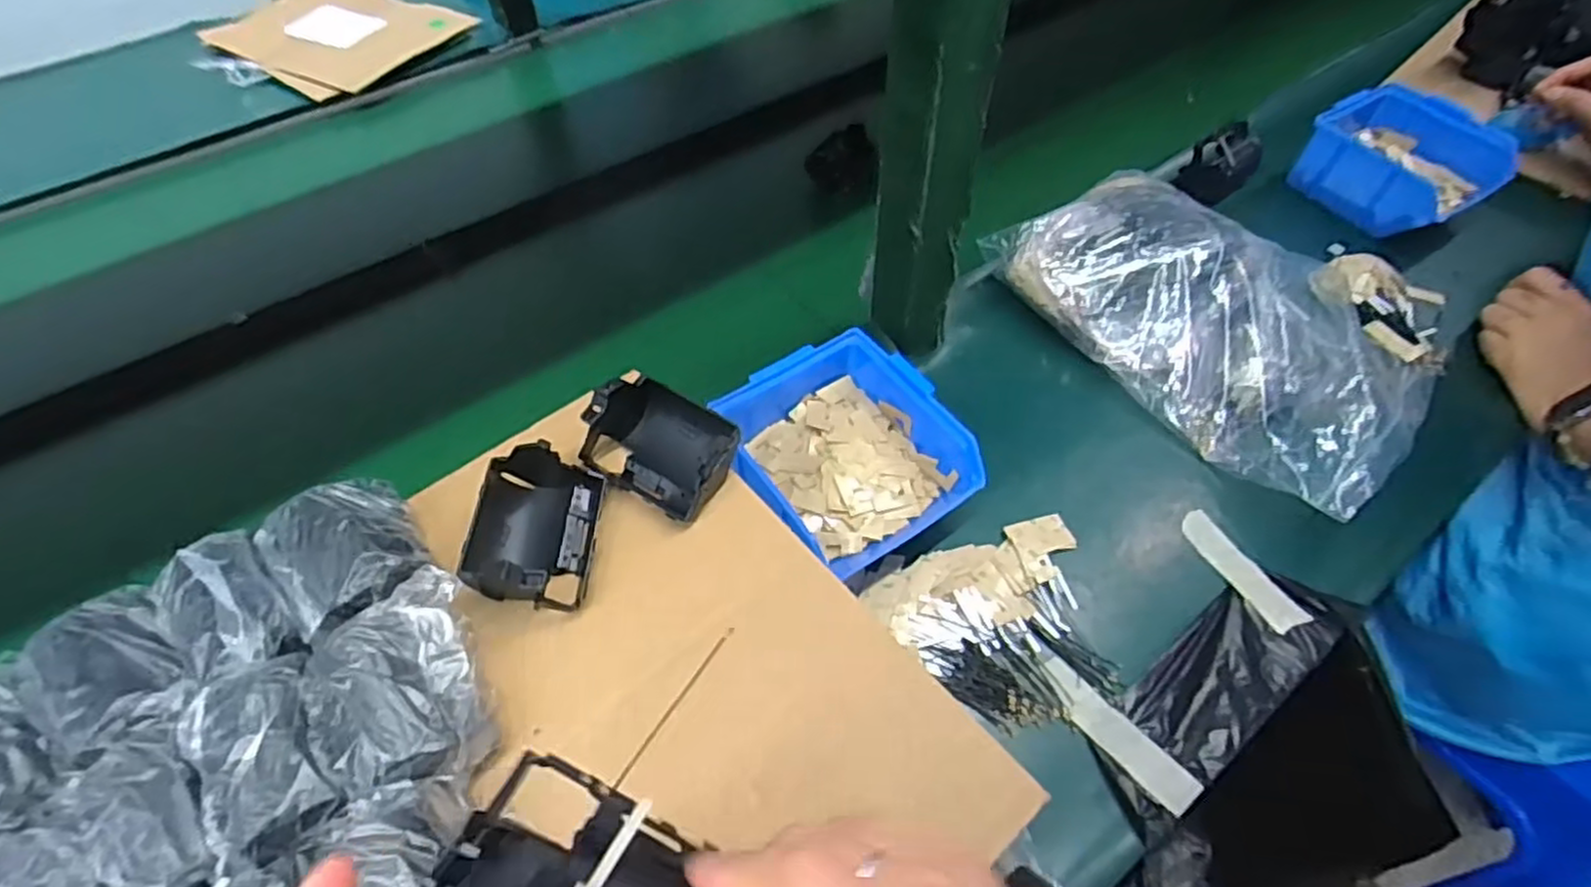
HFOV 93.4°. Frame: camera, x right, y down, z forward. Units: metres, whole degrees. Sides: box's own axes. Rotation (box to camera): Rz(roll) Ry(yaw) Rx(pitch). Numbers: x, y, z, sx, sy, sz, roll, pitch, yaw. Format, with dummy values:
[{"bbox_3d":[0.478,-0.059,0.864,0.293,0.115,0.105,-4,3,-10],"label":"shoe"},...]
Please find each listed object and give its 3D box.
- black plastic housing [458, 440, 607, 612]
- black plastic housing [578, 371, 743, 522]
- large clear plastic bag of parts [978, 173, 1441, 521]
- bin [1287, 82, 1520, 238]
[{"bbox_3d":[-0.123,0.036,0.353,0.053,0.034,0.080,3,55,-1],"label":"black plastic housing"},{"bbox_3d":[-0.068,-0.001,0.380,0.073,0.035,0.054,28,58,15],"label":"black plastic housing"},{"bbox_3d":[0.313,-0.094,0.555,0.179,0.075,0.299,-29,58,-20],"label":"large clear plastic bag of parts"},{"bbox_3d":[0.531,-0.251,0.666,0.132,0.065,0.136,-27,57,-18],"label":"bin"}]

